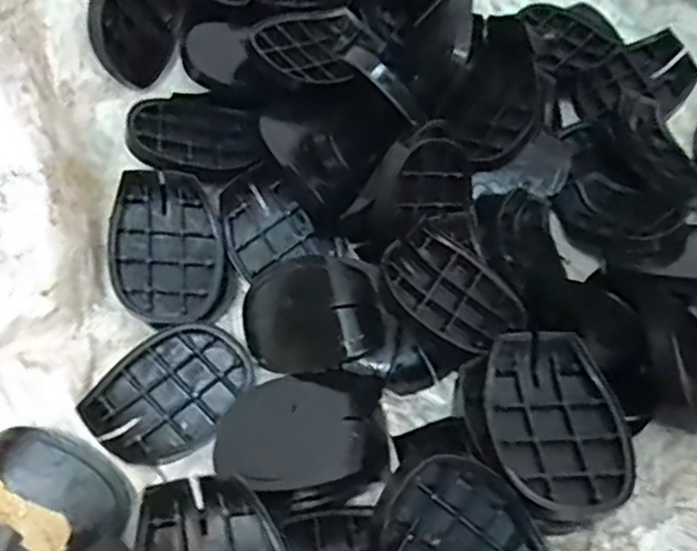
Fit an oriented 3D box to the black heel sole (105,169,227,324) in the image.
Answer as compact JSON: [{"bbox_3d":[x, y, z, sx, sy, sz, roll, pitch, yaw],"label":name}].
[{"bbox_3d":[-0.148,-0.023,0.547,0.091,0.021,0.118,0,78,-6],"label":"black heel sole"}]

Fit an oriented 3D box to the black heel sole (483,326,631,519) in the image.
[{"bbox_3d":[0.138,0.094,0.445,0.086,0.028,0.115,2,51,2],"label":"black heel sole"}]

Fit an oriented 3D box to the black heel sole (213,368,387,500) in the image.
[{"bbox_3d":[-0.034,0.113,0.495,0.120,0.031,0.094,-9,42,-1],"label":"black heel sole"}]

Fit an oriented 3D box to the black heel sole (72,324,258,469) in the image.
[{"bbox_3d":[-0.136,0.088,0.515,0.087,0.020,0.114,37,64,5],"label":"black heel sole"}]

